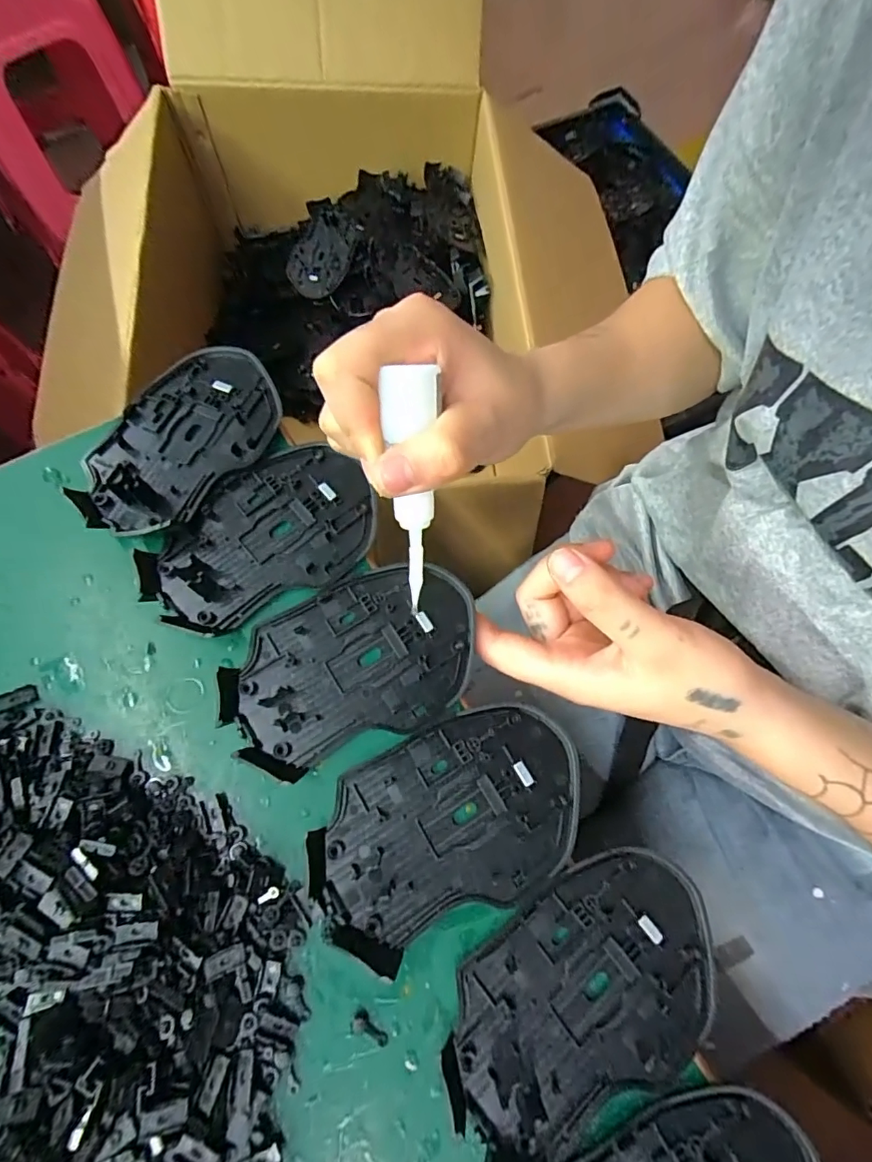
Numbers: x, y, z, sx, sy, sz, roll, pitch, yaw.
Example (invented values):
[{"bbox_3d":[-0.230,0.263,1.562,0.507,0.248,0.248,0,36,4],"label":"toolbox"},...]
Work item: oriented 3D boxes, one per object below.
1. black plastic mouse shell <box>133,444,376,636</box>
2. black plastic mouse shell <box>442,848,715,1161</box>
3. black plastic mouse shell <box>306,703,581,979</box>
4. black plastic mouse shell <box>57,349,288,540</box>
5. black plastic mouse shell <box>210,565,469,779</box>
[{"bbox_3d":[-0.082,-0.023,0.236,0.109,0.008,0.071,-33,76,-12],"label":"black plastic mouse shell"},{"bbox_3d":[0.057,0.157,0.185,0.113,0.011,0.072,-32,76,-11],"label":"black plastic mouse shell"},{"bbox_3d":[0.006,0.097,0.202,0.114,0.014,0.071,-21,74,-8],"label":"black plastic mouse shell"},{"bbox_3d":[-0.128,-0.072,0.250,0.070,0.010,0.112,35,74,9],"label":"black plastic mouse shell"},{"bbox_3d":[-0.035,0.034,0.218,0.114,0.017,0.071,-25,75,-10],"label":"black plastic mouse shell"}]

